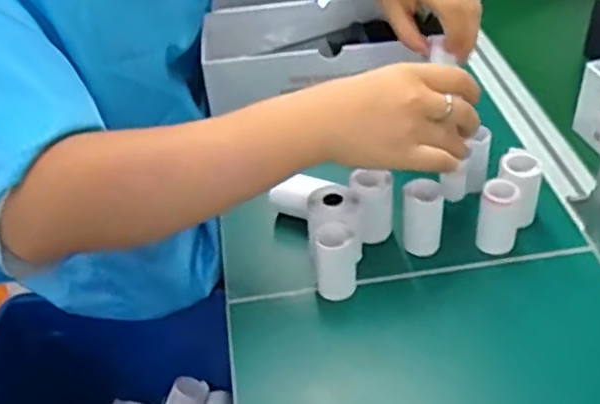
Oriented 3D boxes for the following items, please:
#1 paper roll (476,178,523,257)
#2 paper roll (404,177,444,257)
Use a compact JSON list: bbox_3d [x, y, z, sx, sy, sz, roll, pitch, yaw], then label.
[{"bbox_3d":[0.160,0.012,0.561,0.029,0.058,0.030,-4,40,3],"label":"paper roll"},{"bbox_3d":[0.099,0.013,0.562,0.030,0.056,0.027,2,41,10],"label":"paper roll"}]

